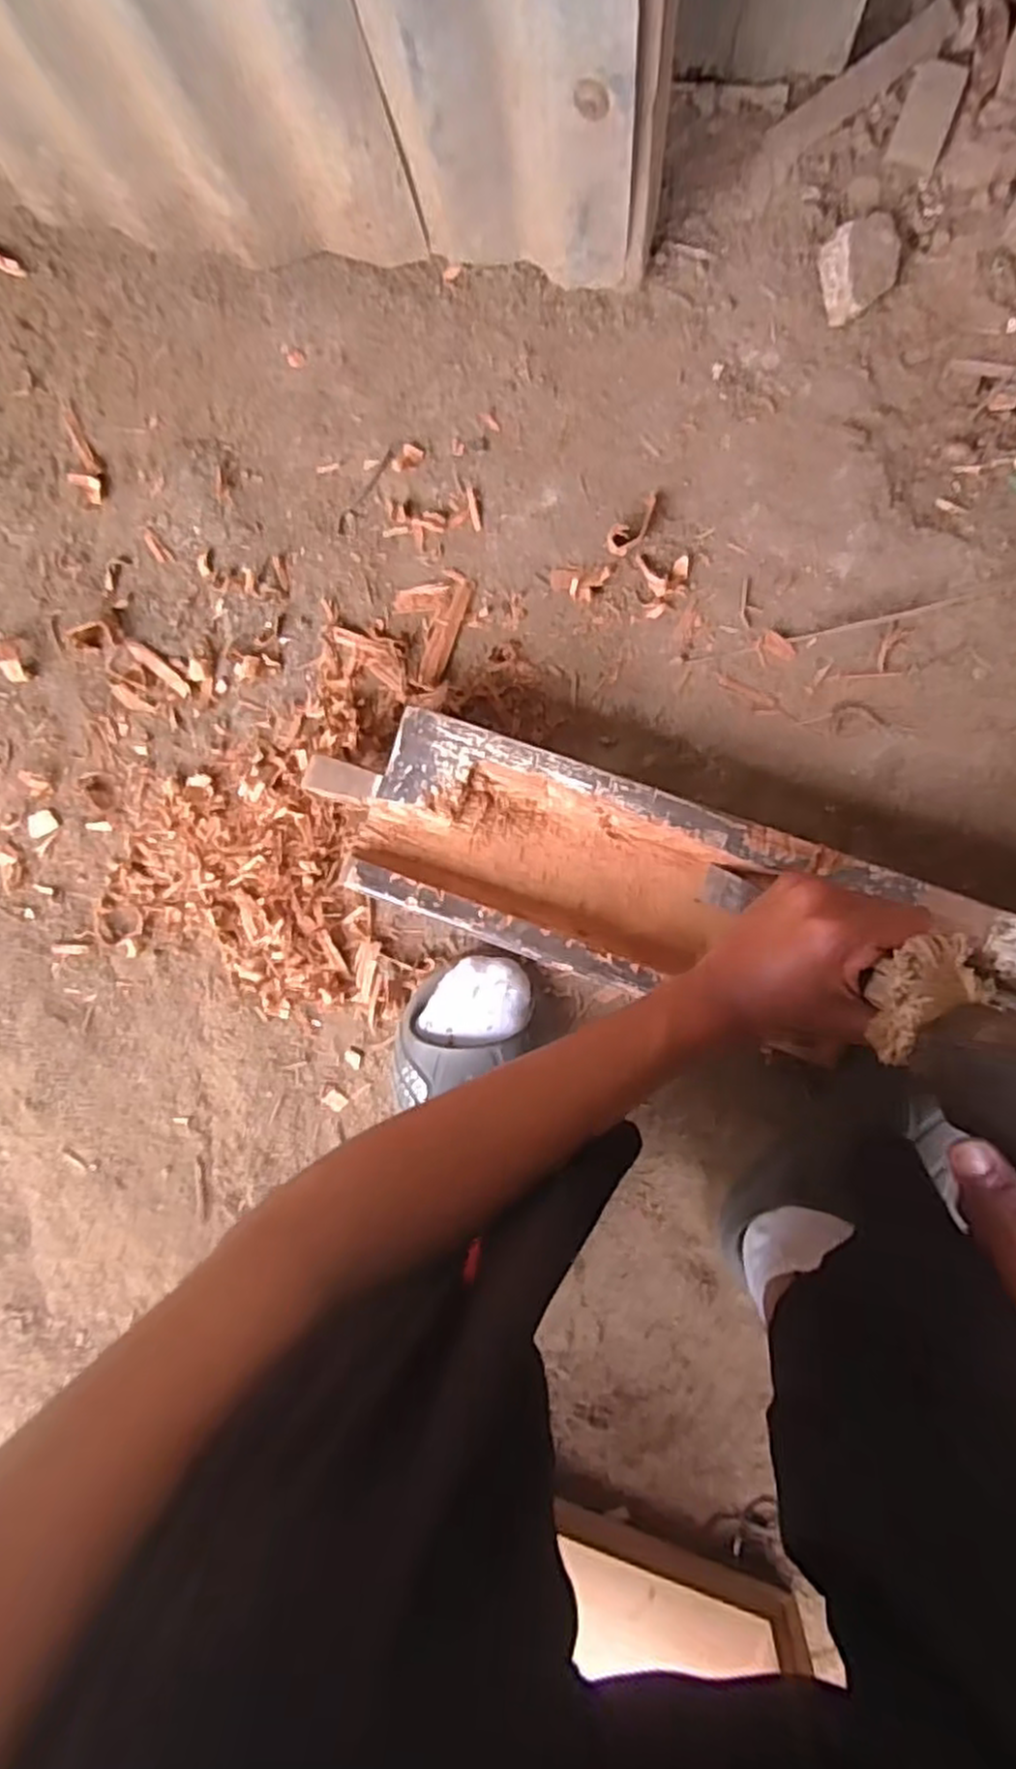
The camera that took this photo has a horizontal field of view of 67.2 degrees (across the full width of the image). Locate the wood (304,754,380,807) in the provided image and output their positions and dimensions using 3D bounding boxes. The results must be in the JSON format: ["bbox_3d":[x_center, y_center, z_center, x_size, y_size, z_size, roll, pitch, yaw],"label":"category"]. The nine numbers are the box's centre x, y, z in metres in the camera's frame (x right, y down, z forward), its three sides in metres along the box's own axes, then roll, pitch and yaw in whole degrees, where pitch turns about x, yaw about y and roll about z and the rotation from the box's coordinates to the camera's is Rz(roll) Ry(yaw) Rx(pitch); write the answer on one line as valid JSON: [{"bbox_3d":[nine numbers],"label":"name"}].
[{"bbox_3d":[-0.116,-0.072,0.529,0.055,0.011,0.026,16,100,4],"label":"wood"}]

